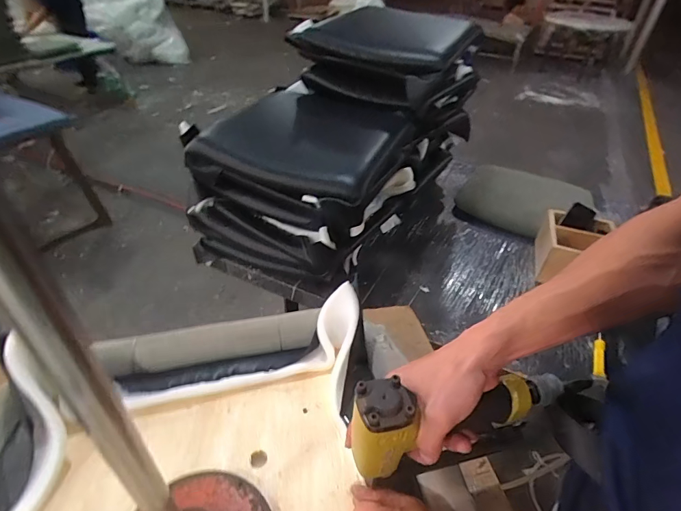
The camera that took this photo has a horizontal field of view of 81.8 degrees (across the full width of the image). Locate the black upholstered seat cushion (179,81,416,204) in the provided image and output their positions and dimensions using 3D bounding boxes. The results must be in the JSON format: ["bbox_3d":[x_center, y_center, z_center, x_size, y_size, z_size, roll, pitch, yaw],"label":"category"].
[{"bbox_3d":[-0.068,-0.329,1.082,0.491,0.092,0.535,20,42,20],"label":"black upholstered seat cushion"}]

